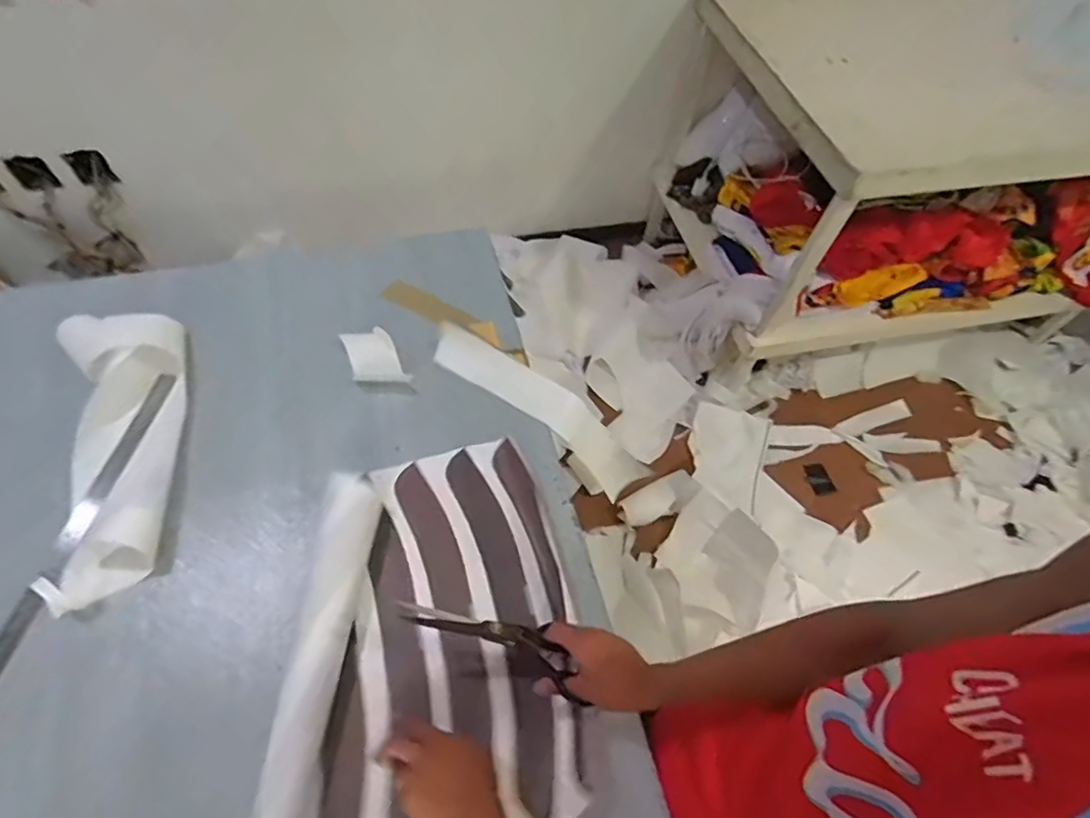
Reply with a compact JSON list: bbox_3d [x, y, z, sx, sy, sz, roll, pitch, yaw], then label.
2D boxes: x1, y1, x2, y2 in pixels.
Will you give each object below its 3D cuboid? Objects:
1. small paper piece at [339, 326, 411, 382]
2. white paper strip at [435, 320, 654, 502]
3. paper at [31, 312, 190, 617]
[{"bbox_3d":[-0.267,-0.083,0.879,0.083,0.029,0.101,-15,60,-13],"label":"small paper piece"},{"bbox_3d":[0.011,0.007,0.914,0.419,0.096,0.077,37,58,-17],"label":"white paper strip"},{"bbox_3d":[-0.592,0.043,0.780,0.163,0.071,0.426,-15,60,-13],"label":"paper"}]

